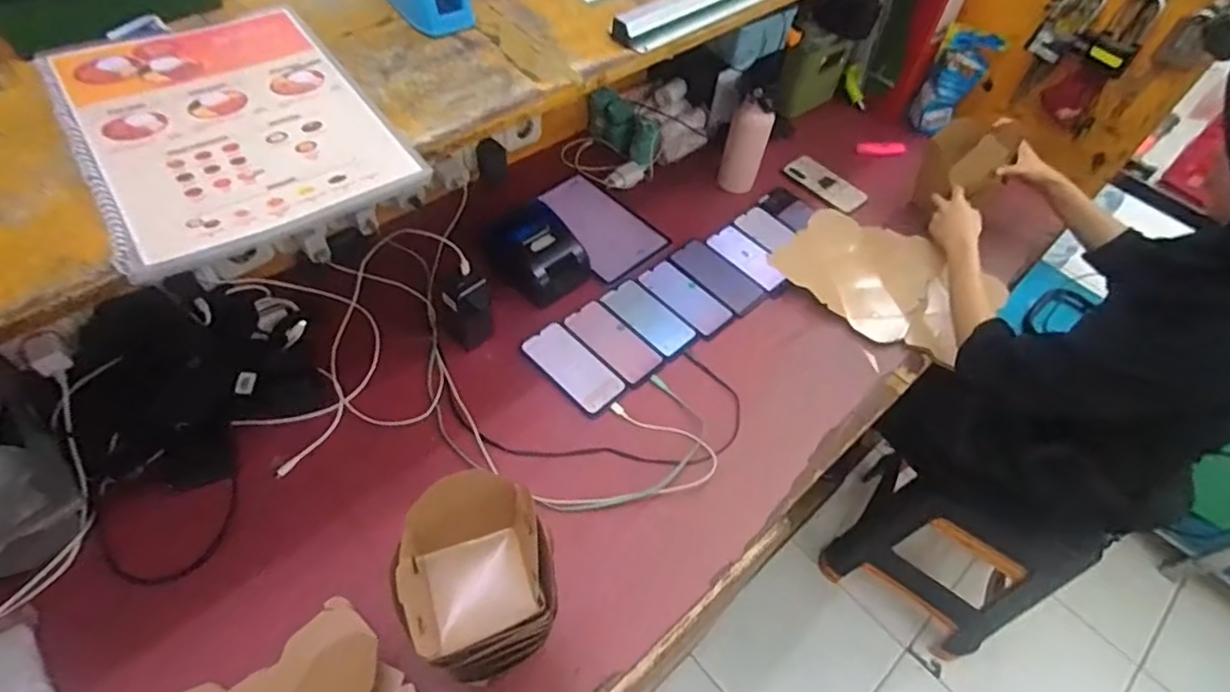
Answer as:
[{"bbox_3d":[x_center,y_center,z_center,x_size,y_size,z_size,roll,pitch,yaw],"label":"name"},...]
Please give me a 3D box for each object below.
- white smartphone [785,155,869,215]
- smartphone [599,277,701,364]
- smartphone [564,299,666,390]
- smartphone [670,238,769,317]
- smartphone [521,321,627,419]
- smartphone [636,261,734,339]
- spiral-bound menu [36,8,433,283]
[{"bbox_3d":[0.417,-0.324,1.218,0.085,0.013,0.163,-32,65,-20],"label":"white smartphone"},{"bbox_3d":[0.055,-0.045,0.980,0.157,0.005,0.080,40,60,22],"label":"smartphone"},{"bbox_3d":[-0.002,-0.006,0.949,0.079,0.006,0.162,-37,64,-27],"label":"smartphone"},{"bbox_3d":[0.175,-0.119,1.042,0.166,0.006,0.080,40,60,22],"label":"smartphone"},{"bbox_3d":[-0.061,0.032,0.914,0.078,0.009,0.163,-36,64,-27],"label":"smartphone"},{"bbox_3d":[0.115,-0.082,1.013,0.161,0.008,0.075,40,60,22],"label":"smartphone"},{"bbox_3d":[-0.339,-0.201,0.533,0.223,0.014,0.317,-28,63,-25],"label":"spiral-bound menu"}]

